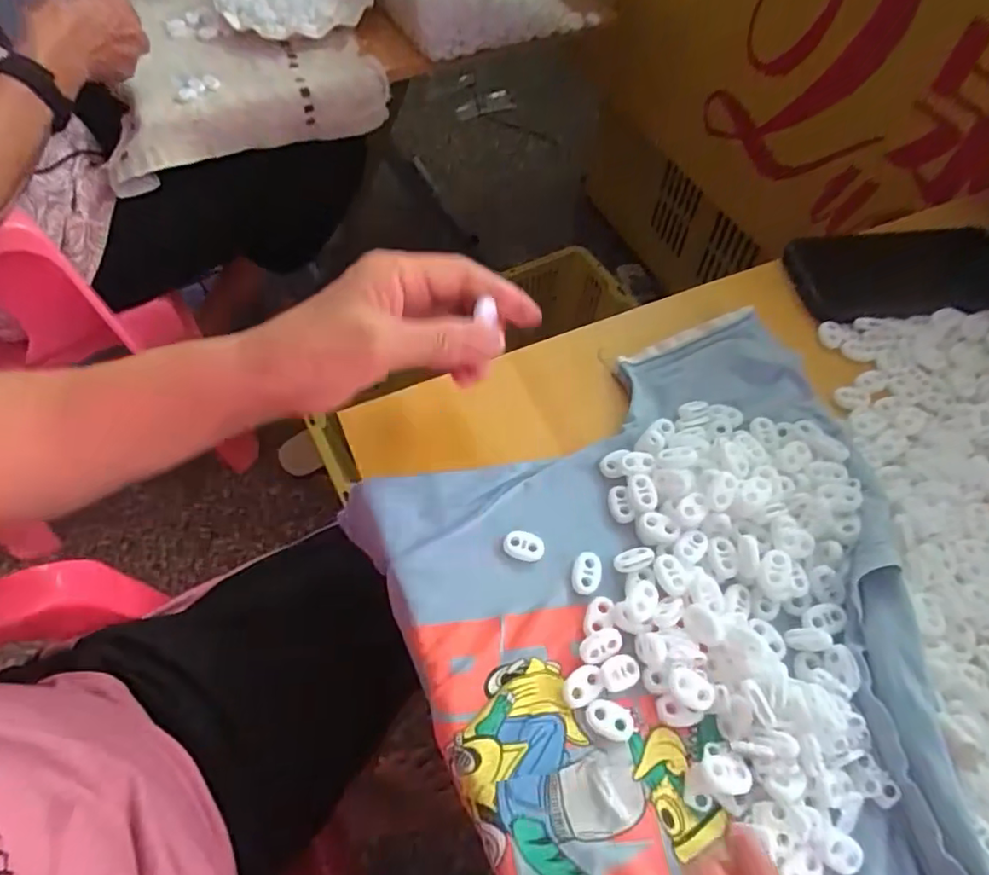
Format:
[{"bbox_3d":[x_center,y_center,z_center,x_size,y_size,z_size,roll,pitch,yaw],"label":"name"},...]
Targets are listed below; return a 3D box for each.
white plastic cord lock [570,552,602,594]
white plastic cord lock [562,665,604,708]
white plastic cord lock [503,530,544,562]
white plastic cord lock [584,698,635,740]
[{"bbox_3d":[0.050,0.073,0.319,0.015,0.004,0.022,15,60,7],"label":"white plastic cord lock"},{"bbox_3d":[0.043,0.122,0.289,0.022,0.004,0.015,-34,66,-19],"label":"white plastic cord lock"},{"bbox_3d":[0.016,0.060,0.327,0.022,0.004,0.016,12,60,6],"label":"white plastic cord lock"},{"bbox_3d":[0.055,0.135,0.282,0.023,0.004,0.015,23,62,12],"label":"white plastic cord lock"}]

